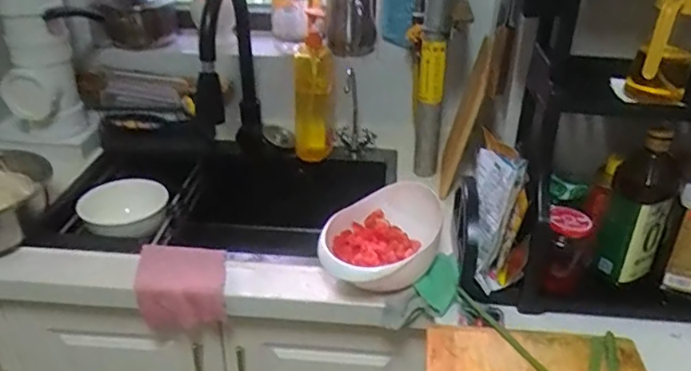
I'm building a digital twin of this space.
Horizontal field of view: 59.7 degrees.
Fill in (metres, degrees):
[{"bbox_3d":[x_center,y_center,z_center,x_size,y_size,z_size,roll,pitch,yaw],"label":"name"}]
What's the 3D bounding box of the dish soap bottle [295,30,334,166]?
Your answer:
[{"bbox_3d":[-0.064,-0.177,1.249,0.073,0.247,0.087,3,29,4],"label":"dish soap bottle"}]

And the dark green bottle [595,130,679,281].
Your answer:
[{"bbox_3d":[0.415,0.031,0.860,0.076,0.220,0.055,-12,32,-22],"label":"dark green bottle"}]

